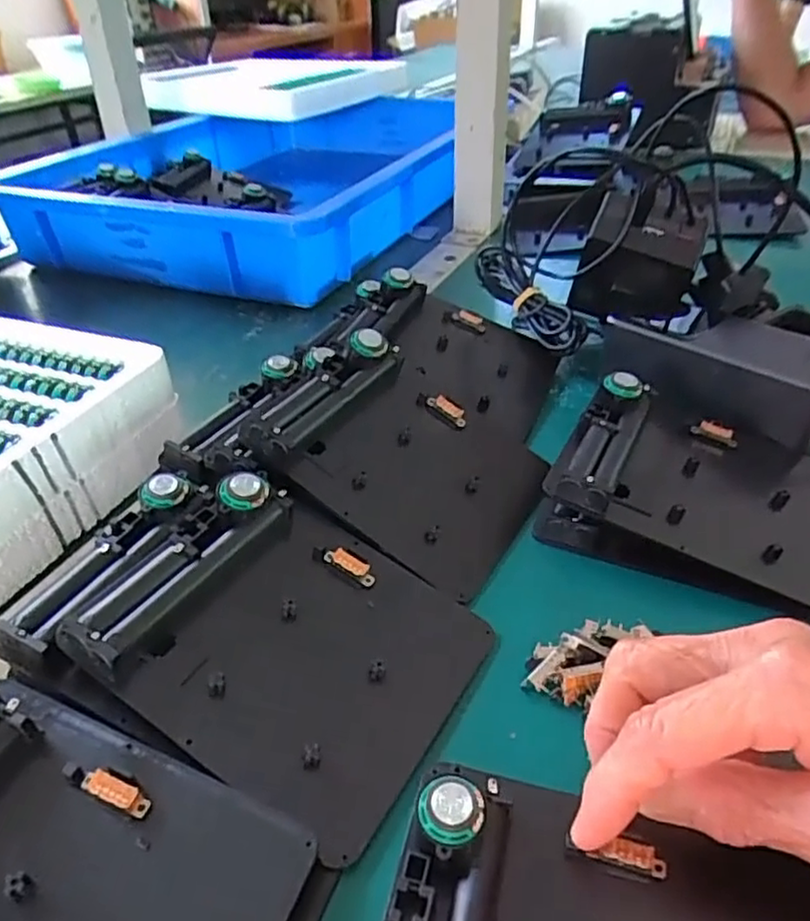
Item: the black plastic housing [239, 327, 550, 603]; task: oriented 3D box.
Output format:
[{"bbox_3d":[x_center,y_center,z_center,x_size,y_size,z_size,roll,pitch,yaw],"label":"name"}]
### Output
[{"bbox_3d":[0.002,-0.004,0.337,0.131,0.021,0.110,40,46,5],"label":"black plastic housing"}]

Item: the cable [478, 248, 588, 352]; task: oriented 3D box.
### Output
[{"bbox_3d":[0.088,-0.112,0.469,0.028,0.044,0.104,-20,39,-20],"label":"cable"}]

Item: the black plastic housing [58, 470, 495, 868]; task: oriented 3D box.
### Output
[{"bbox_3d":[-0.044,0.066,0.259,0.136,0.024,0.110,32,47,11],"label":"black plastic housing"}]

